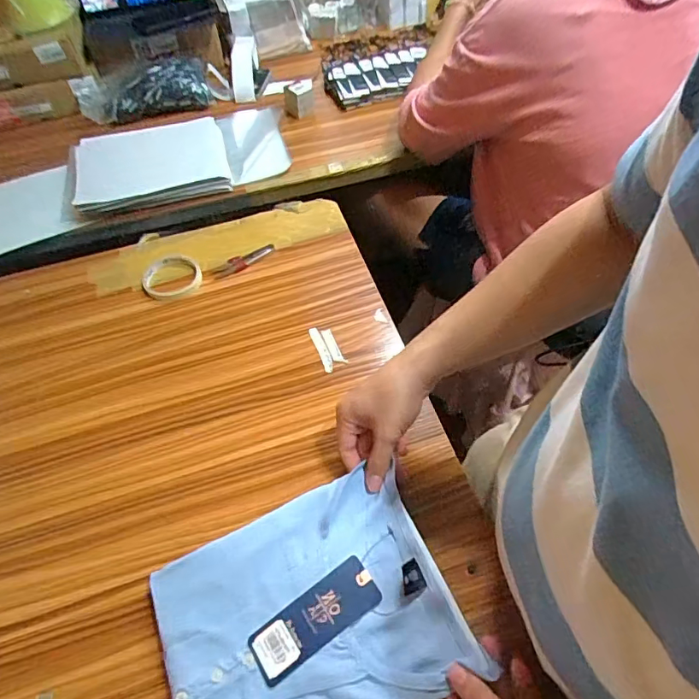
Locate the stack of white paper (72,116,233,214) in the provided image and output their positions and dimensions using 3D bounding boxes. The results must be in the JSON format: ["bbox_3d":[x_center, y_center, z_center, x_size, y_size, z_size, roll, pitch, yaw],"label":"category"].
[{"bbox_3d":[-0.364,-0.332,0.890,0.282,0.043,0.208,-15,55,-6],"label":"stack of white paper"}]

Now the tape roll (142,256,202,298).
[{"bbox_3d":[-0.265,-0.109,0.731,0.081,0.014,0.074,-2,54,3],"label":"tape roll"}]

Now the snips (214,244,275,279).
[{"bbox_3d":[-0.163,-0.138,0.758,0.101,0.004,0.032,-30,57,-16],"label":"snips"}]

